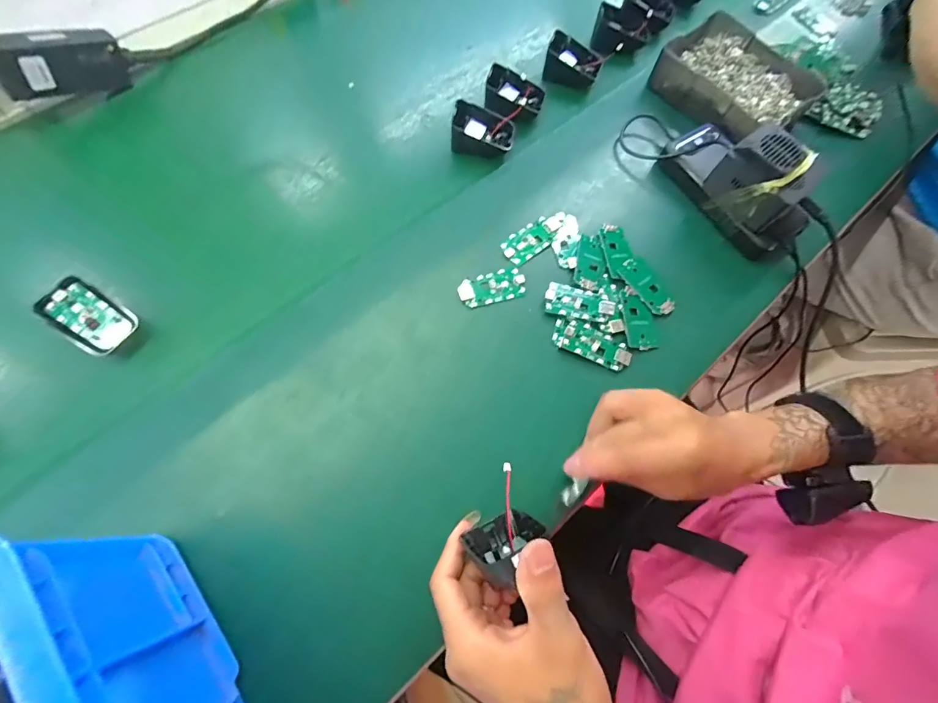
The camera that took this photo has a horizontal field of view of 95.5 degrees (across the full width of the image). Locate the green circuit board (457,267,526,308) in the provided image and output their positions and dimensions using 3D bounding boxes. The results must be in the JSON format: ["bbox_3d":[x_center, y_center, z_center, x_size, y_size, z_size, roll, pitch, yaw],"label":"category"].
[{"bbox_3d":[0.022,-0.062,0.407,0.063,0.007,0.031,-13,74,-9],"label":"green circuit board"}]

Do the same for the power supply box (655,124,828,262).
[{"bbox_3d":[0.275,-0.182,0.427,0.073,0.081,0.154,-30,72,-13],"label":"power supply box"}]

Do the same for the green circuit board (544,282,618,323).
[{"bbox_3d":[0.105,-0.046,0.402,0.064,0.009,0.031,13,68,4],"label":"green circuit board"}]

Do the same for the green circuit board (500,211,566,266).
[{"bbox_3d":[0.068,-0.116,0.434,0.077,0.014,0.031,-38,74,-15],"label":"green circuit board"}]

